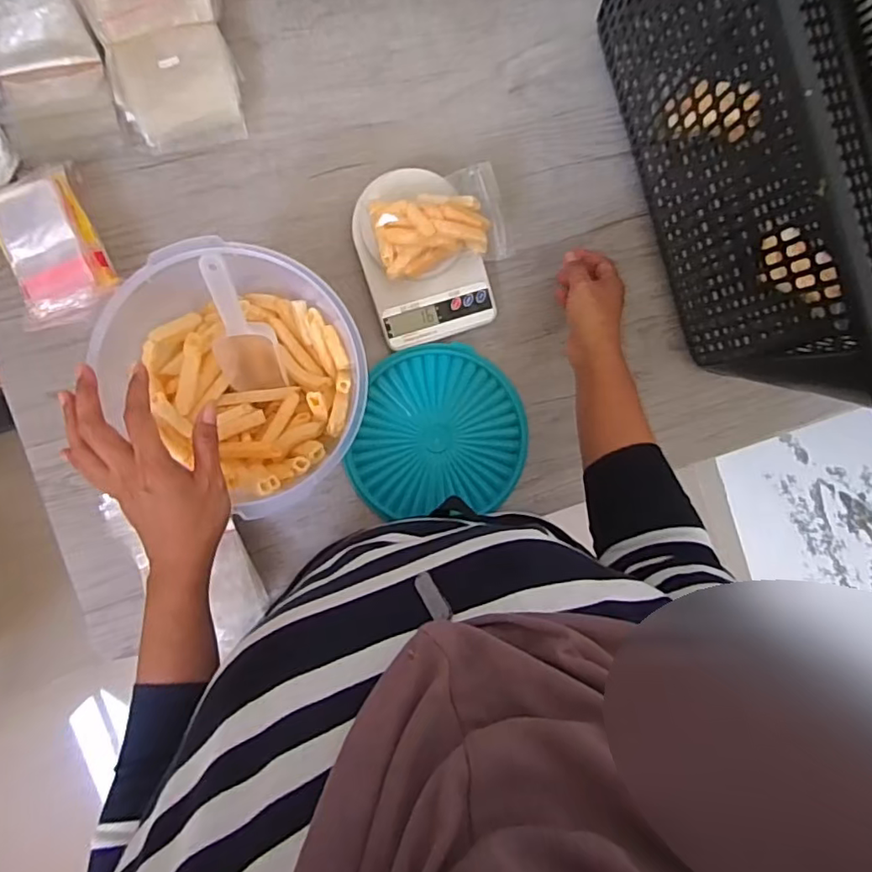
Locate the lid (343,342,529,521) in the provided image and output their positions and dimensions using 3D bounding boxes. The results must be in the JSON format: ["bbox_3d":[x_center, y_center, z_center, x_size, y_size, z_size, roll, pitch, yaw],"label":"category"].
[{"bbox_3d":[0.002,-0.006,0.654,0.193,0.020,0.186,0,92,-7],"label":"lid"}]

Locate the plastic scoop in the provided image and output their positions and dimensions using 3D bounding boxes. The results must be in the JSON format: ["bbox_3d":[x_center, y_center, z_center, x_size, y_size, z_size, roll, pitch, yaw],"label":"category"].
[{"bbox_3d":[-0.170,-0.093,0.504,0.056,0.142,0.037,-9,62,-7],"label":"plastic scoop"}]

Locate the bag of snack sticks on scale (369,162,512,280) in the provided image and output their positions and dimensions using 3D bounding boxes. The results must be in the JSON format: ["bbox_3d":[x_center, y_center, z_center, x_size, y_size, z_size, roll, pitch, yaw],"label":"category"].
[{"bbox_3d":[0.005,-0.220,0.598,0.136,0.033,0.091,-16,94,-6],"label":"bag of snack sticks on scale"}]

